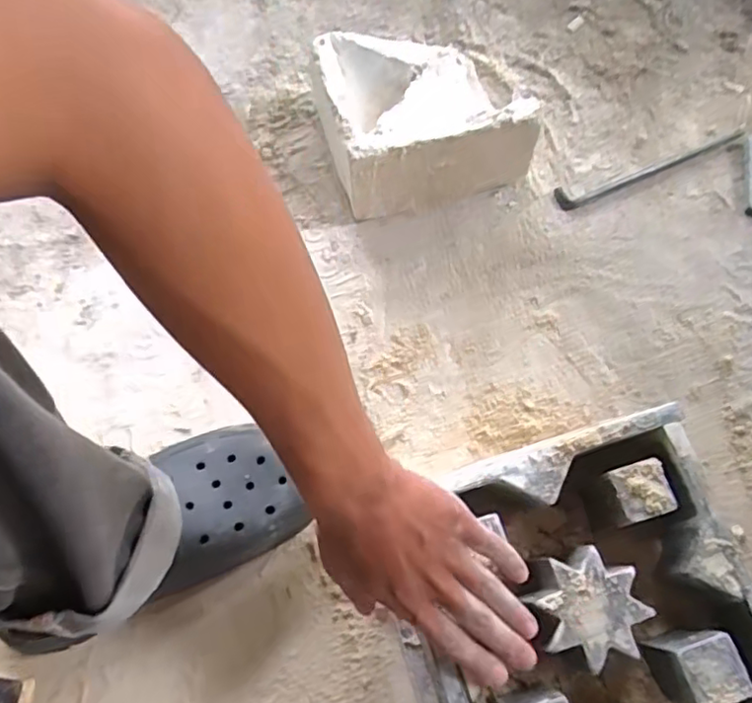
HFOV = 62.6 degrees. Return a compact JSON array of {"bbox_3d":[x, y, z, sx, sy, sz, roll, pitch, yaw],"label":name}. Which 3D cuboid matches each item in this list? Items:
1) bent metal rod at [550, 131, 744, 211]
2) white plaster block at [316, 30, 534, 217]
[{"bbox_3d":[0.308,-0.200,0.689,0.231,0.007,0.026,-18,70,-7],"label":"bent metal rod"},{"bbox_3d":[0.046,-0.257,0.657,0.198,0.098,0.179,-13,70,-6],"label":"white plaster block"}]

